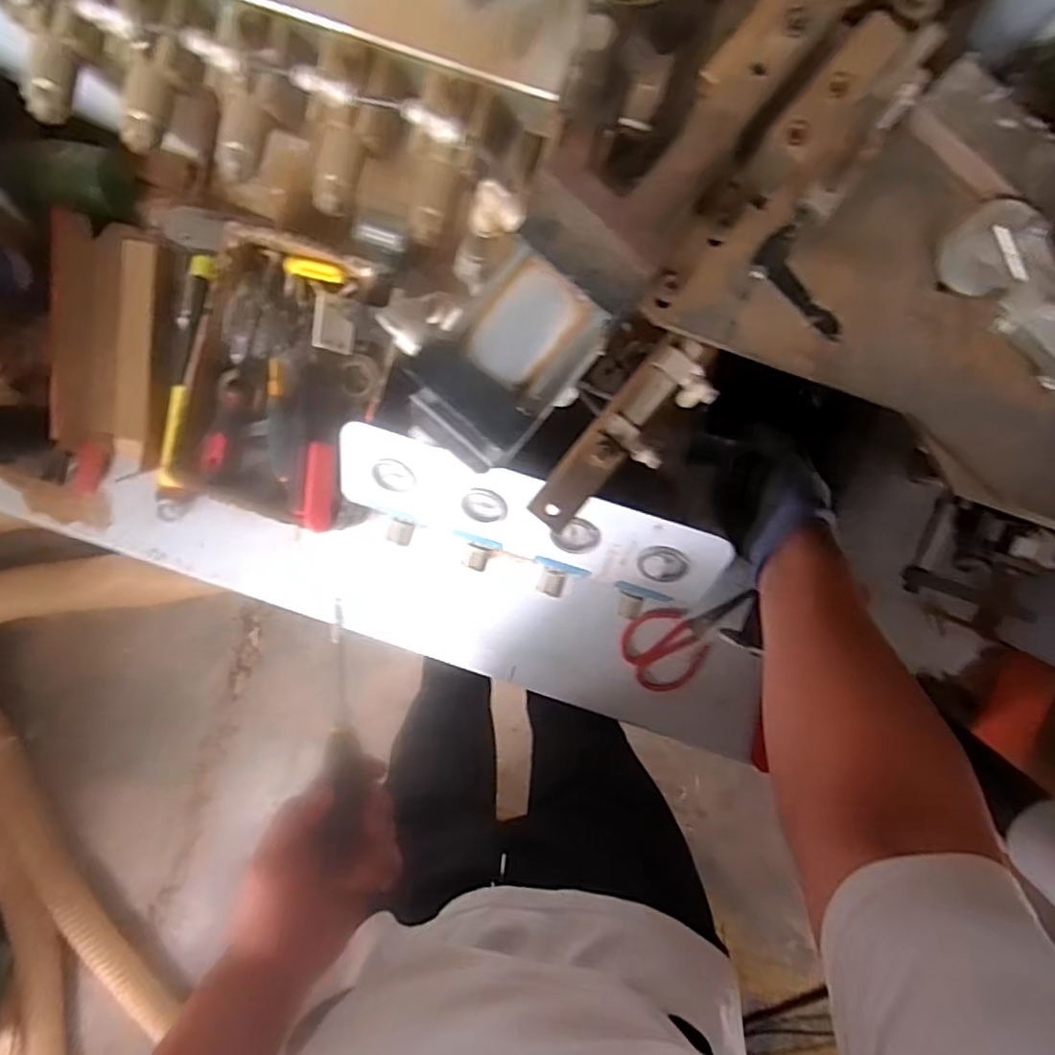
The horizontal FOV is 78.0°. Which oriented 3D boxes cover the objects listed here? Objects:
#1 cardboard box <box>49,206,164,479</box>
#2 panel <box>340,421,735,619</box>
[{"bbox_3d":[-0.474,-0.203,0.736,0.129,0.050,0.269,8,99,3],"label":"cardboard box"},{"bbox_3d":[-0.001,0.006,0.657,0.371,0.053,0.182,17,144,2],"label":"panel"}]

